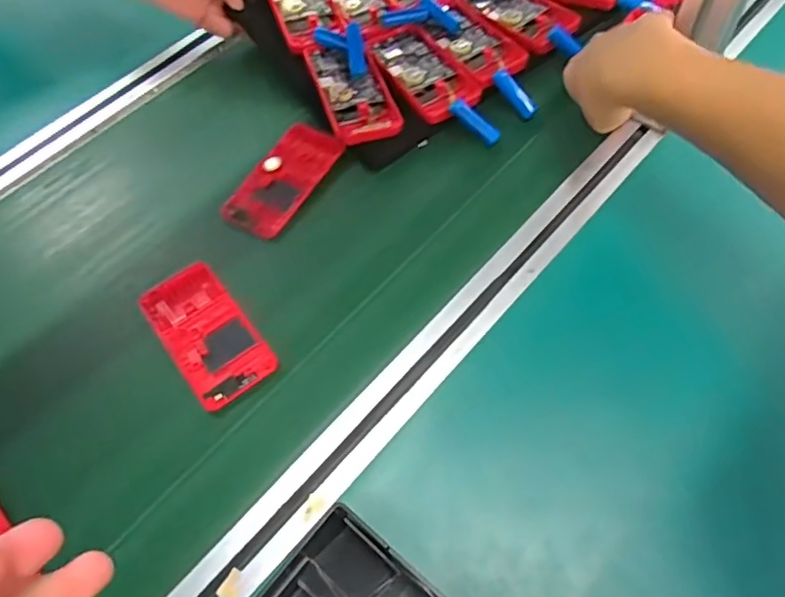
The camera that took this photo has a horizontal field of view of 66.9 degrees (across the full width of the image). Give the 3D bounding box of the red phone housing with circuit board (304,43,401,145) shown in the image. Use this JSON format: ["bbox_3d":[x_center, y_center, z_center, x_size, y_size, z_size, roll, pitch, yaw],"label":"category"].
[{"bbox_3d":[-0.037,-0.197,0.560,0.064,0.013,0.115,-17,68,-14],"label":"red phone housing with circuit board"}]

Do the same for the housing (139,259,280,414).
[{"bbox_3d":[-0.147,0.023,0.463,0.062,0.005,0.124,-34,61,-15],"label":"housing"}]

